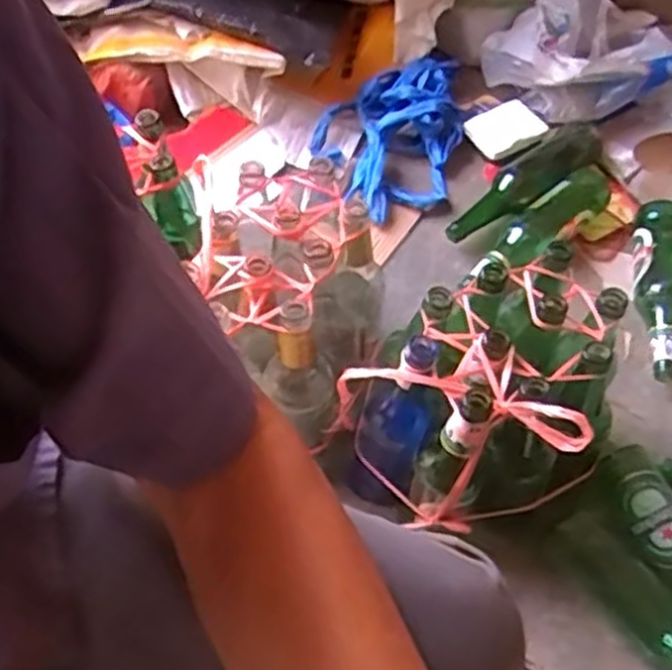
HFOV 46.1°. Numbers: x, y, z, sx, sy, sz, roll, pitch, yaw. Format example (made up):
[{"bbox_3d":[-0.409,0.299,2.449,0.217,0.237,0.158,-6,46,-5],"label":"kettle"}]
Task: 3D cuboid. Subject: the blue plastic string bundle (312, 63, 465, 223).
[{"bbox_3d":[0.089,-0.283,1.108,0.226,0.104,0.209,2,58,-2],"label":"blue plastic string bundle"}]

